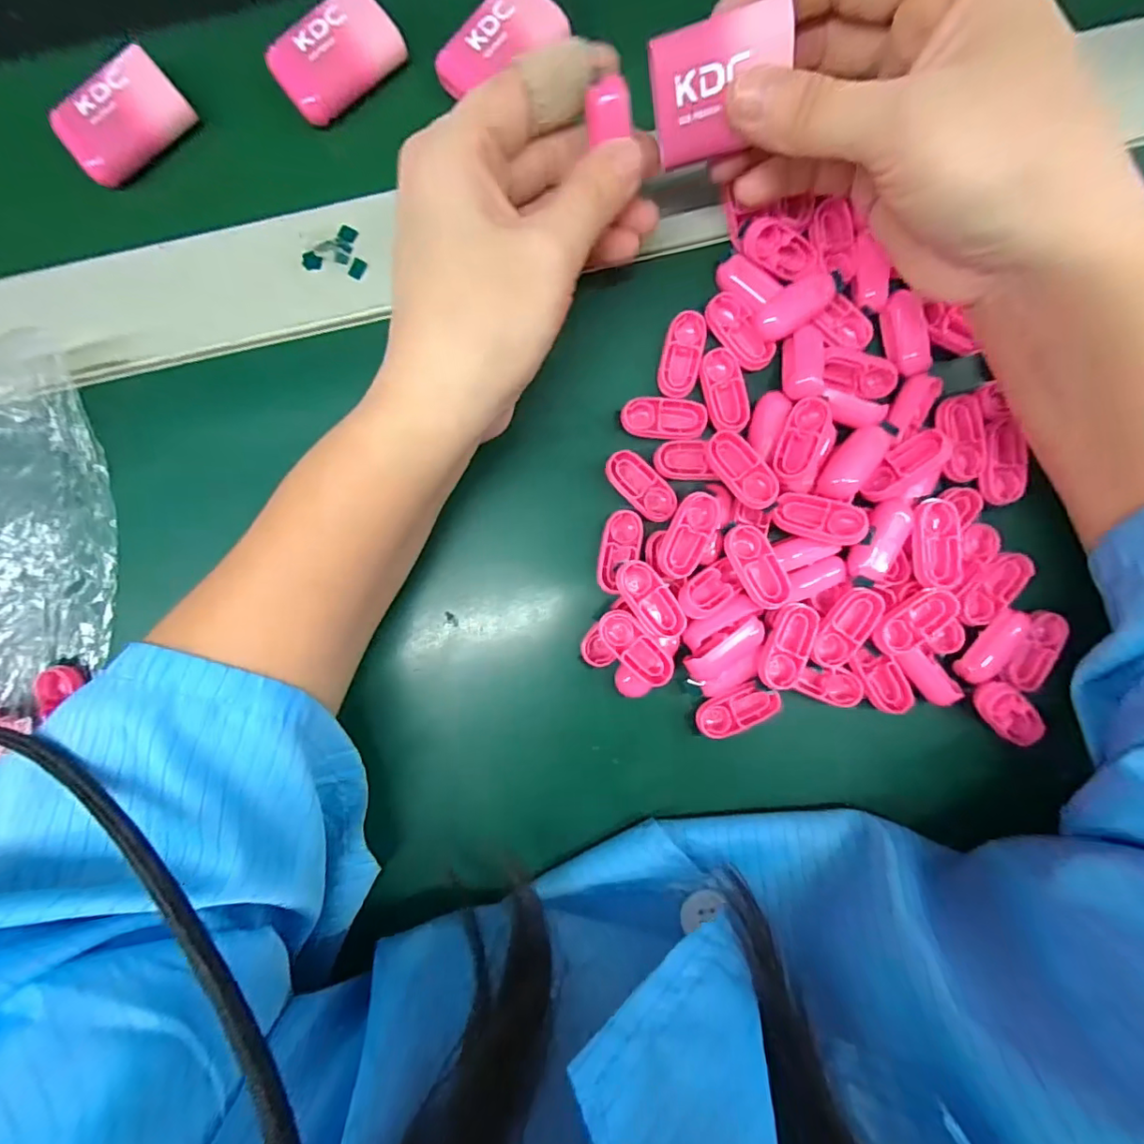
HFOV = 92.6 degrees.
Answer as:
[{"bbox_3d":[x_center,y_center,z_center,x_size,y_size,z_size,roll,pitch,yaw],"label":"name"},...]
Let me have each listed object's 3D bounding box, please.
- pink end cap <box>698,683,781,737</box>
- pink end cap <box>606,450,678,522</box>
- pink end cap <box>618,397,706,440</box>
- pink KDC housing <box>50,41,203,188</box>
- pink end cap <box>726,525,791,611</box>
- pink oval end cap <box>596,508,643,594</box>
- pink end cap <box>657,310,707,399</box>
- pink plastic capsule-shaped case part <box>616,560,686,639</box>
[{"bbox_3d":[0.068,0.057,0.224,0.033,0.006,0.016,-20,88,0],"label":"pink end cap"},{"bbox_3d":[0.028,-0.035,0.221,0.015,0.004,0.034,-45,88,0],"label":"pink end cap"},{"bbox_3d":[0.038,-0.062,0.222,0.033,0.004,0.016,7,89,1],"label":"pink end cap"},{"bbox_3d":[-0.188,-0.190,0.229,0.051,0.013,0.031,-37,88,0],"label":"pink KDC housing"},{"bbox_3d":[0.072,-0.002,0.213,0.015,0.008,0.034,-28,88,0],"label":"pink end cap"},{"bbox_3d":[0.020,-0.008,0.223,0.016,0.004,0.034,10,89,1],"label":"pink oval end cap"},{"bbox_3d":[0.045,-0.089,0.221,0.016,0.004,0.035,12,89,1],"label":"pink end cap"},{"bbox_3d":[0.031,0.011,0.214,0.015,0.008,0.034,-38,88,0],"label":"pink plastic capsule-shaped case part"}]

